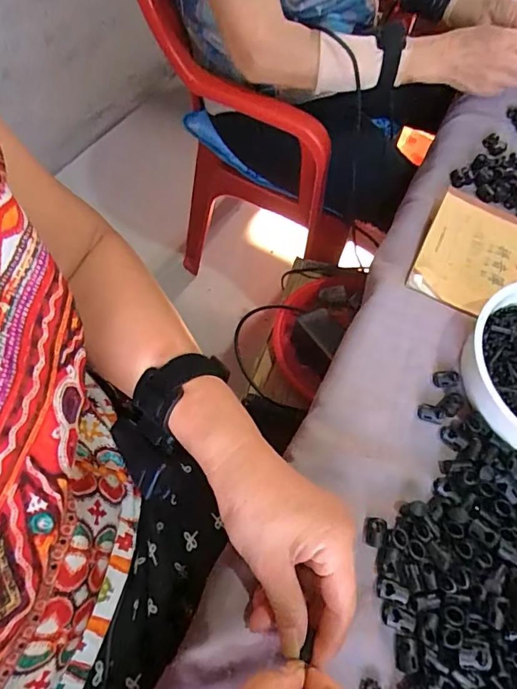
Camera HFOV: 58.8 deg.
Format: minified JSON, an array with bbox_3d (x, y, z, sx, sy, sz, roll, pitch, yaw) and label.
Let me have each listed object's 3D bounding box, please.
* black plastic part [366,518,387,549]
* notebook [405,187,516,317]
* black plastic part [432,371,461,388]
[{"bbox_3d":[0.084,0.135,0.330,0.012,0.006,0.020,17,63,5],"label":"black plastic part"},{"bbox_3d":[0.266,-0.069,0.458,0.205,0.012,0.148,26,65,9],"label":"notebook"},{"bbox_3d":[0.160,0.030,0.390,0.021,0.004,0.015,-1,63,-4],"label":"black plastic part"}]

